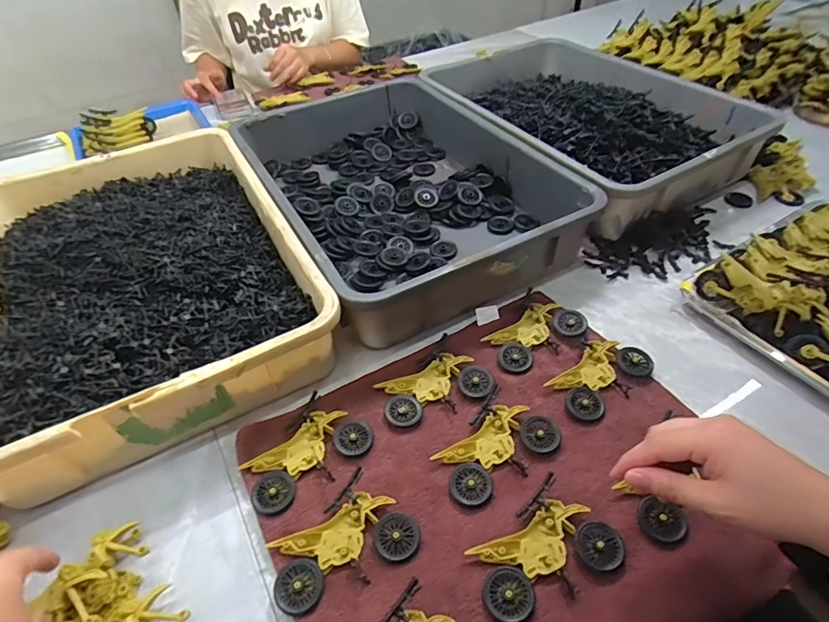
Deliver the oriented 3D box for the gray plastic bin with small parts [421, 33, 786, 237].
[{"bbox_3d":[0.288,-0.344,0.820,0.387,0.089,0.518,-22,49,-18],"label":"gray plastic bin with small parts"}]

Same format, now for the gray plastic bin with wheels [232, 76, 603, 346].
[{"bbox_3d":[-0.030,-0.194,0.700,0.361,0.087,0.502,-25,50,-20],"label":"gray plastic bin with wheels"}]

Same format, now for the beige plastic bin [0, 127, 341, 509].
[{"bbox_3d":[-0.340,-0.056,0.581,0.347,0.083,0.510,-24,49,-19],"label":"beige plastic bin"}]

